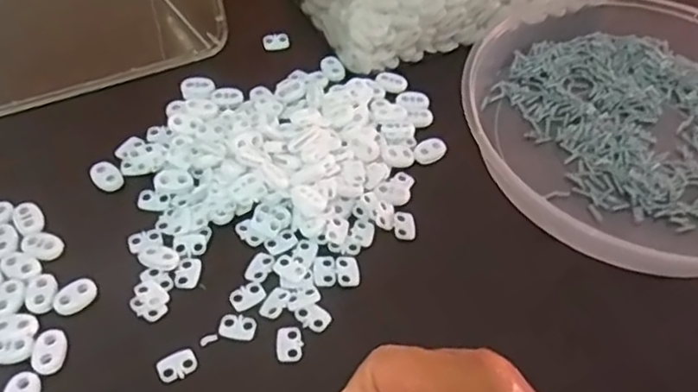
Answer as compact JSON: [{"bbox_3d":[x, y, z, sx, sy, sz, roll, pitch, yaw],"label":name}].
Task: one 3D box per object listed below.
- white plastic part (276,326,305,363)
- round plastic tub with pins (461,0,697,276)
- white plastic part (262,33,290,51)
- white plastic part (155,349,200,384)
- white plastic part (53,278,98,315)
[{"bbox_3d":[-0.031,0.076,0.337,0.014,0.004,0.019,-5,53,-8],"label":"white plastic part"},{"bbox_3d":[0.195,-0.050,0.428,0.229,0.040,0.223,2,52,-2],"label":"round plastic tub with pins"},{"bbox_3d":[-0.054,-0.115,0.487,0.019,0.005,0.014,-11,53,-13],"label":"white plastic part"},{"bbox_3d":[-0.086,0.084,0.325,0.020,0.004,0.014,-24,57,-21],"label":"white plastic part"},{"bbox_3d":[-0.144,0.053,0.344,0.015,0.004,0.022,35,58,22],"label":"white plastic part"}]

